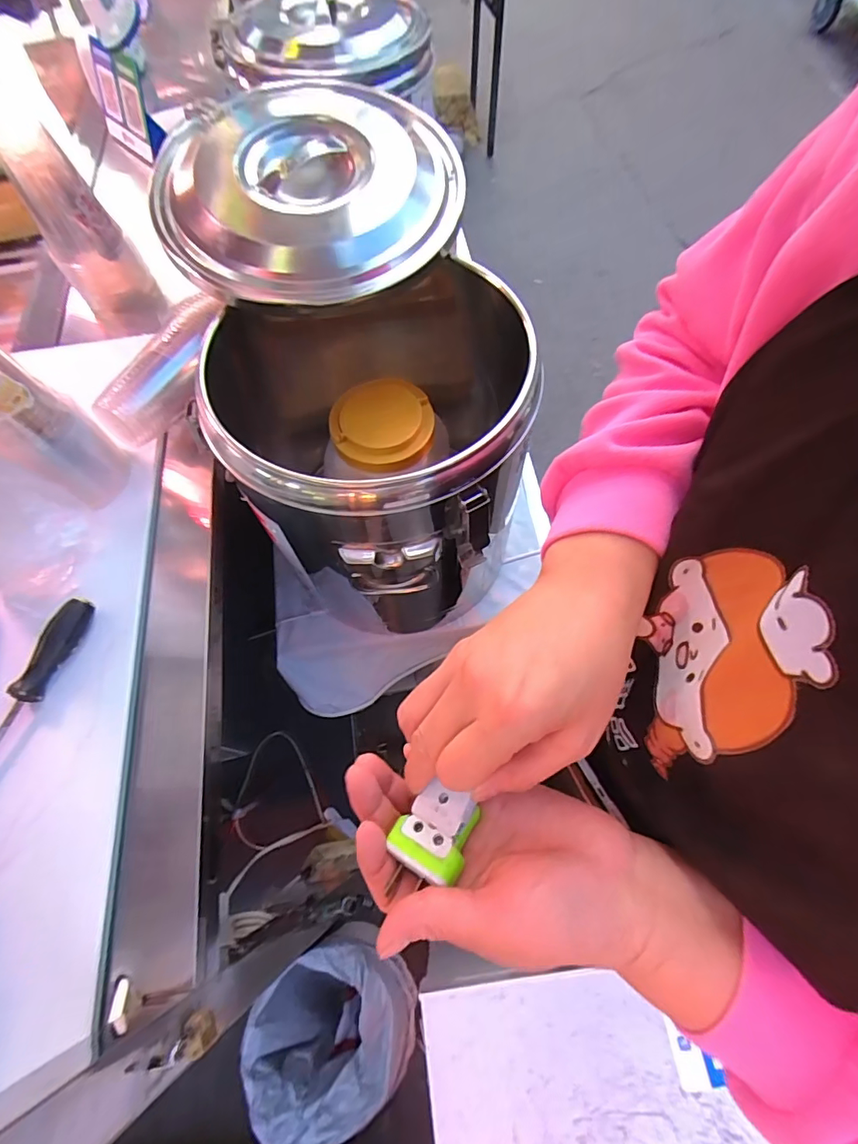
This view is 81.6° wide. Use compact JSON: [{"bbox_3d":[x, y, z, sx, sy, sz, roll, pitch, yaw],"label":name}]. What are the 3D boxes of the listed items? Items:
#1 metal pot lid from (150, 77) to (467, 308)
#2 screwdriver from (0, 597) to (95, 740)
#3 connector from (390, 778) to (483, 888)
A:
[{"bbox_3d":[-0.117,-0.387,0.510,0.317,0.071,0.284,-8,65,-1],"label":"metal pot lid"},{"bbox_3d":[-0.347,0.109,0.423,0.025,0.023,0.188,18,67,10],"label":"screwdriver"},{"bbox_3d":[0.005,0.139,0.264,0.036,0.019,0.038,14,54,31],"label":"connector"}]

